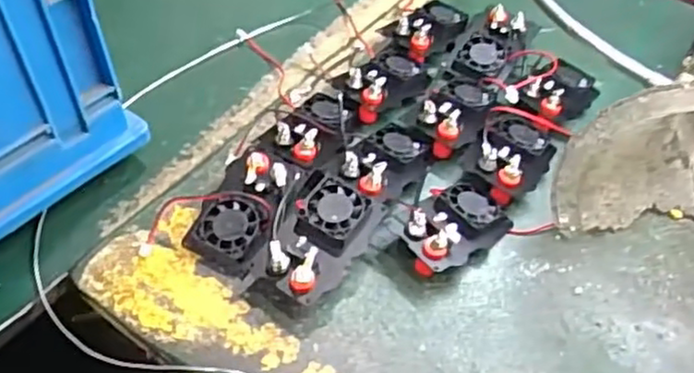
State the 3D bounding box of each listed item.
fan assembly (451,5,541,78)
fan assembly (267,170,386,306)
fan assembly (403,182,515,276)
[{"bbox_3d":[0.127,-0.124,0.623,0.048,0.022,0.083,32,55,22],"label":"fan assembly"},{"bbox_3d":[-0.019,0.038,0.487,0.063,0.038,0.094,19,51,12],"label":"fan assembly"},{"bbox_3d":[0.079,0.028,0.509,0.050,0.032,0.090,38,57,26],"label":"fan assembly"}]

